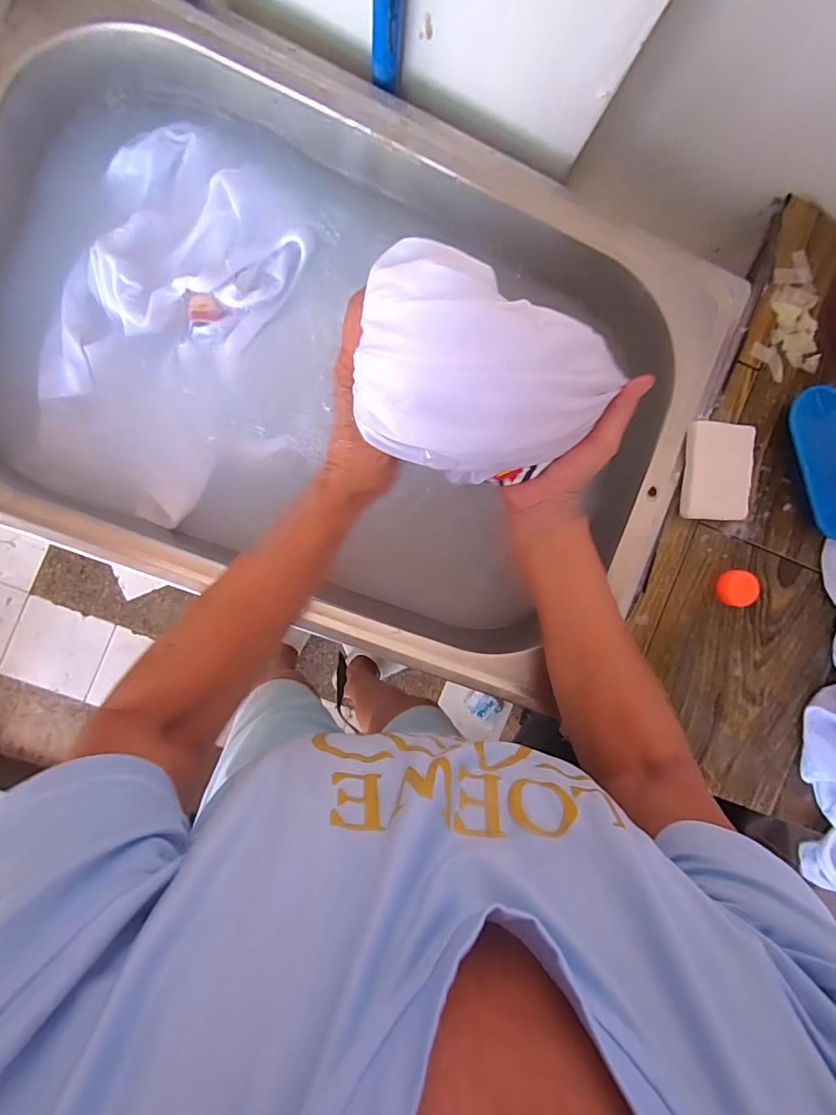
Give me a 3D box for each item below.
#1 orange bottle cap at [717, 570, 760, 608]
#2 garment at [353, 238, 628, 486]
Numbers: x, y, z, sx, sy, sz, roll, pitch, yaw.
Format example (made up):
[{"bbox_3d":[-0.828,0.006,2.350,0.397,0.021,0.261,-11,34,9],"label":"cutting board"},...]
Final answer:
[{"bbox_3d":[0.281,0.027,0.419,0.030,0.015,0.031,-1,94,-8],"label":"orange bottle cap"},{"bbox_3d":[0.052,-0.115,0.311,0.175,0.095,0.119,8,93,-8],"label":"garment"}]

